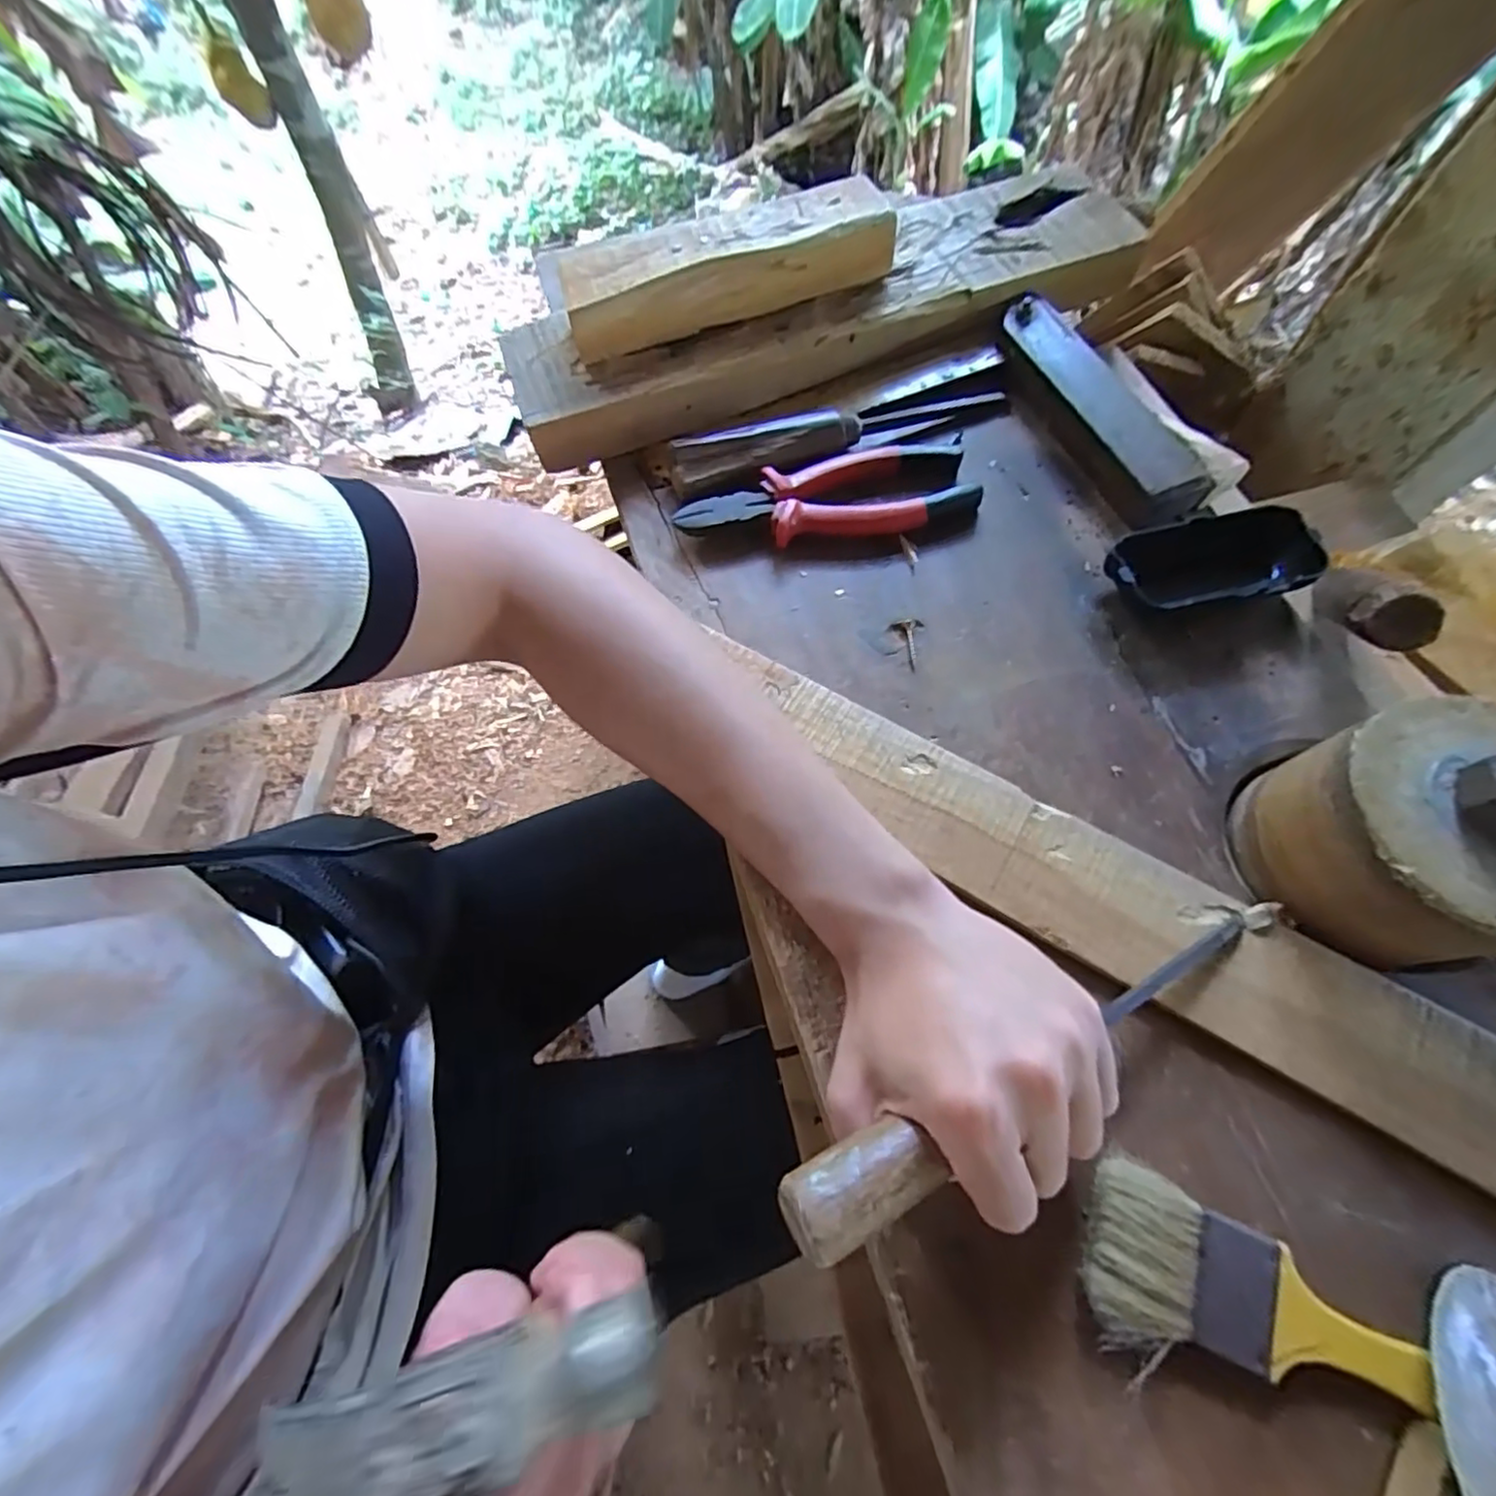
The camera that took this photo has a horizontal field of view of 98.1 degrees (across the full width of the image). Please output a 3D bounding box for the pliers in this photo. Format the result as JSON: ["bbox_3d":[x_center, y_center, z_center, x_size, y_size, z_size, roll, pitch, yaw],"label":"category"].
[{"bbox_3d":[0.049,-0.161,0.411,0.184,0.019,0.068,-9,66,-1],"label":"pliers"}]

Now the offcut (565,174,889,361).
[{"bbox_3d":[-0.014,-0.315,0.422,0.220,0.045,0.053,-20,69,-6],"label":"offcut"}]

